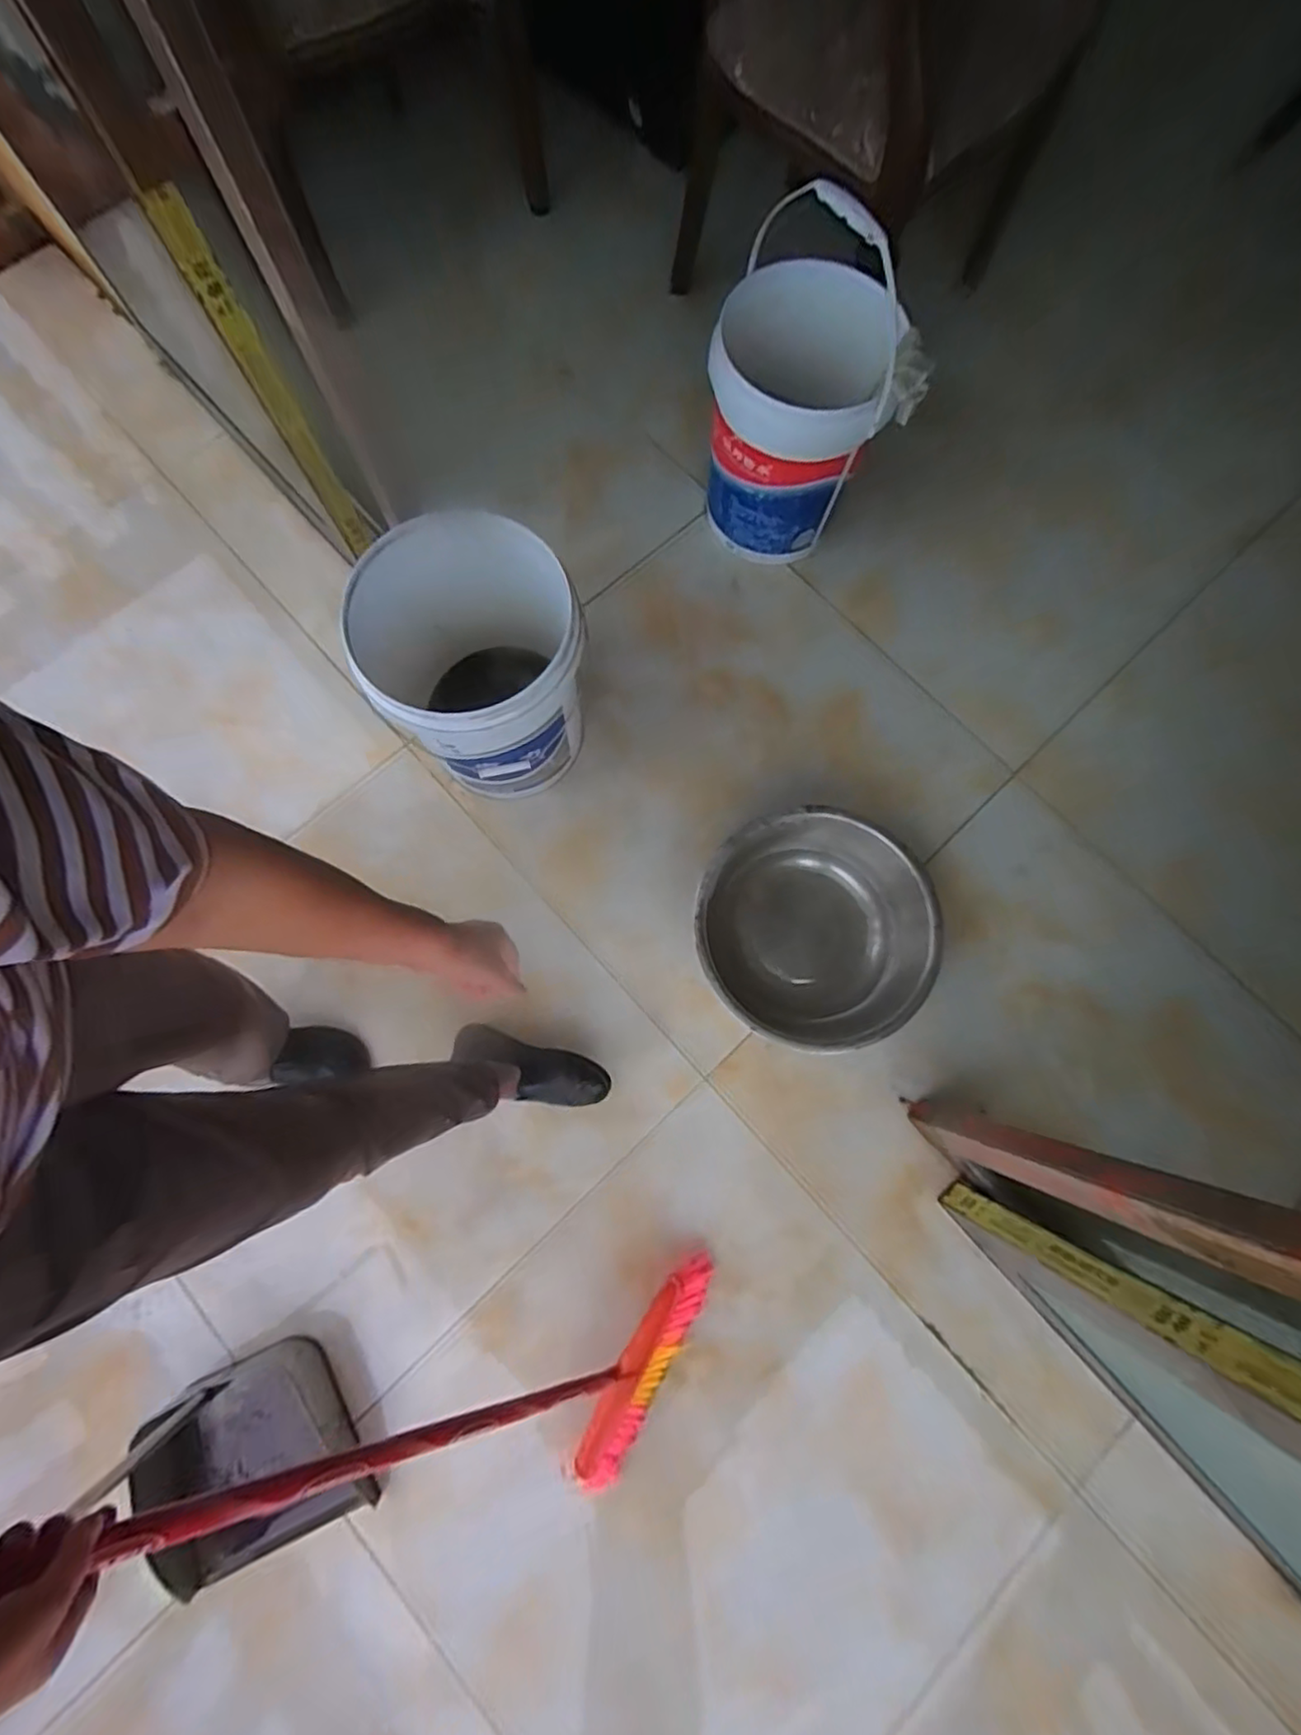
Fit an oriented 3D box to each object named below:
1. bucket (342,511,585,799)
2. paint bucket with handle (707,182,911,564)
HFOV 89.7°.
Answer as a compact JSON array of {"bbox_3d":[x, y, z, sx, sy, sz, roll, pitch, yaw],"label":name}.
[{"bbox_3d":[-0.272,-0.303,1.032,0.302,0.384,0.328,0,77,-1],"label":"bucket"},{"bbox_3d":[0.241,-0.810,1.118,0.270,0.492,0.282,0,77,-1],"label":"paint bucket with handle"}]

